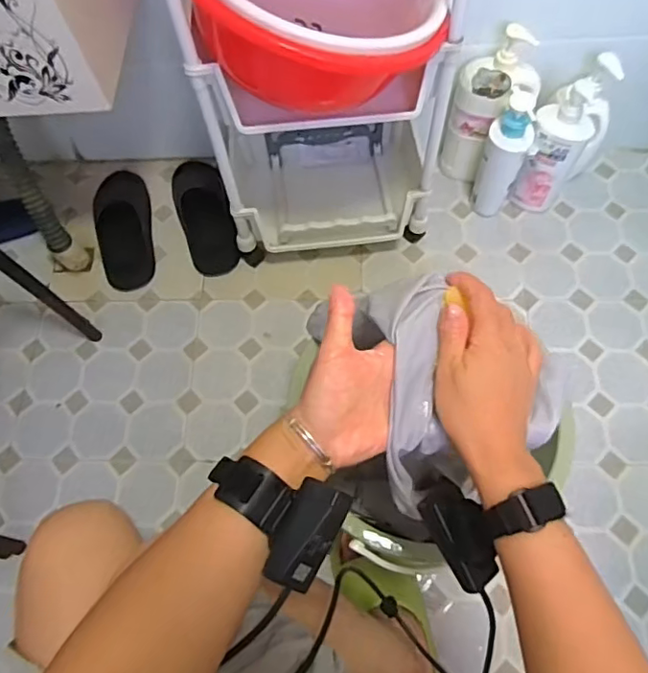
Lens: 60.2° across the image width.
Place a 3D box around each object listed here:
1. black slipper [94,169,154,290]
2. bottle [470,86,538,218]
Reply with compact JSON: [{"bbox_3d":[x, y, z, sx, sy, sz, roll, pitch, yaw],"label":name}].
[{"bbox_3d":[-0.385,-0.228,1.058,0.097,0.077,0.271,-13,67,-3],"label":"black slipper"},{"bbox_3d":[0.310,-0.304,0.970,0.069,0.252,0.069,17,68,12],"label":"bottle"}]

